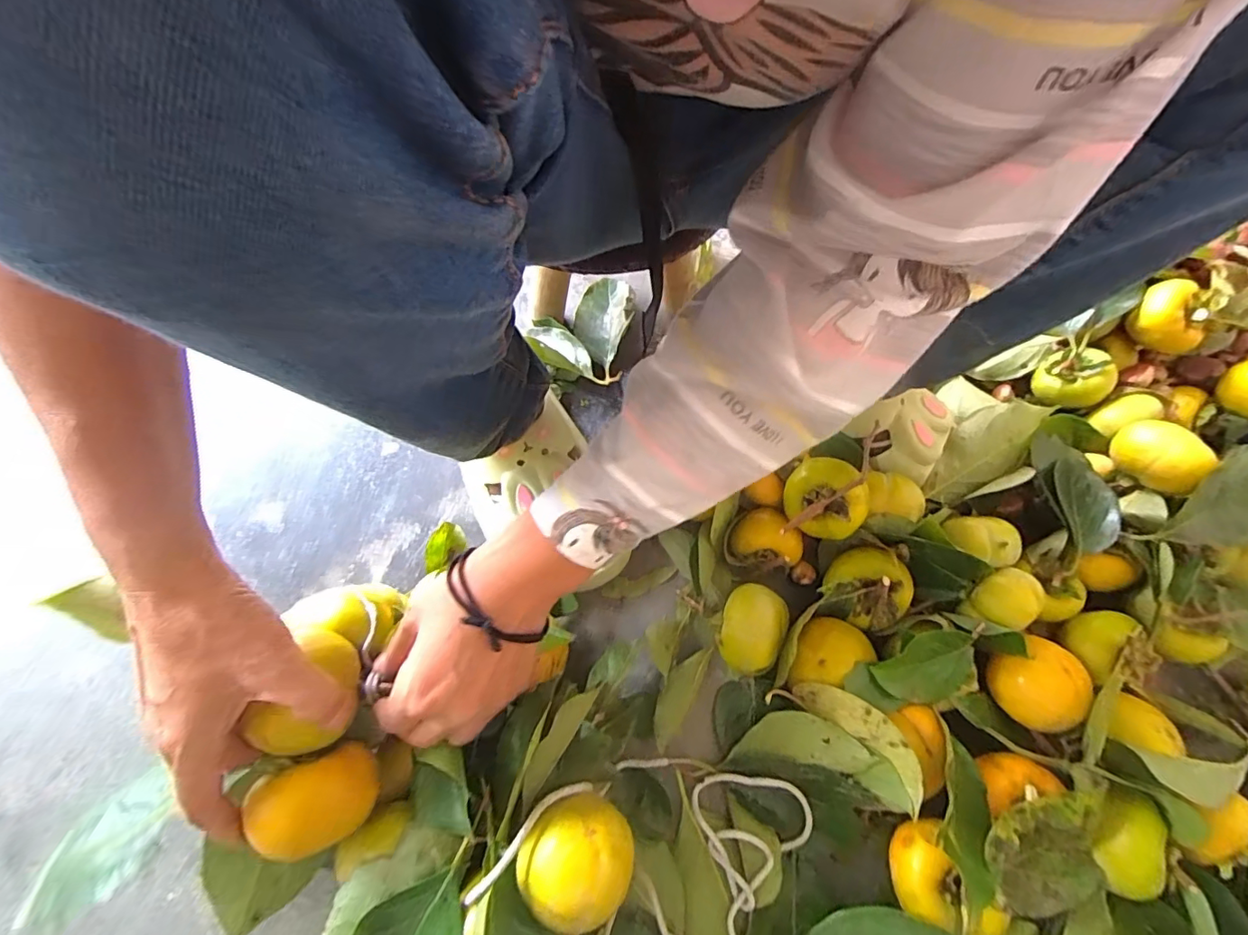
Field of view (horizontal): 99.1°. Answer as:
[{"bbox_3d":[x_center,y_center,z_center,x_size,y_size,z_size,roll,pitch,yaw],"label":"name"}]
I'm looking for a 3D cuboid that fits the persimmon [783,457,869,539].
[{"bbox_3d":[0.166,0.027,0.443,0.062,0.050,0.052,10,65,2],"label":"persimmon"}]

